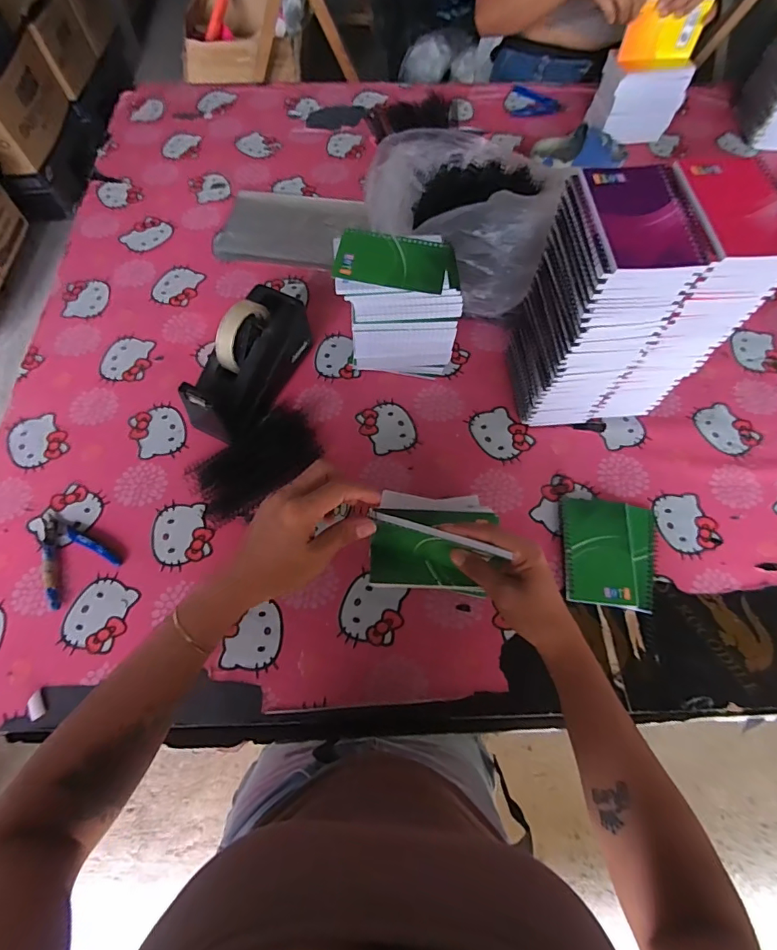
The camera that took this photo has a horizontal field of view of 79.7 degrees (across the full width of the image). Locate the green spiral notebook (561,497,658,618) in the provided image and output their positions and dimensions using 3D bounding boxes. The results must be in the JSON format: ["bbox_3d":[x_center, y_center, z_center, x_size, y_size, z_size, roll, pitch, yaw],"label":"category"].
[{"bbox_3d":[0.272,0.094,0.570,0.113,0.014,0.131,7,64,3],"label":"green spiral notebook"}]

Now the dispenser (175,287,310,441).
[{"bbox_3d":[-0.187,-0.155,0.625,0.087,0.120,0.200,28,67,12],"label":"dispenser"}]

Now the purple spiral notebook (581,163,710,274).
[{"bbox_3d":[0.228,-0.237,0.423,0.089,0.009,0.126,-4,65,-3],"label":"purple spiral notebook"}]

